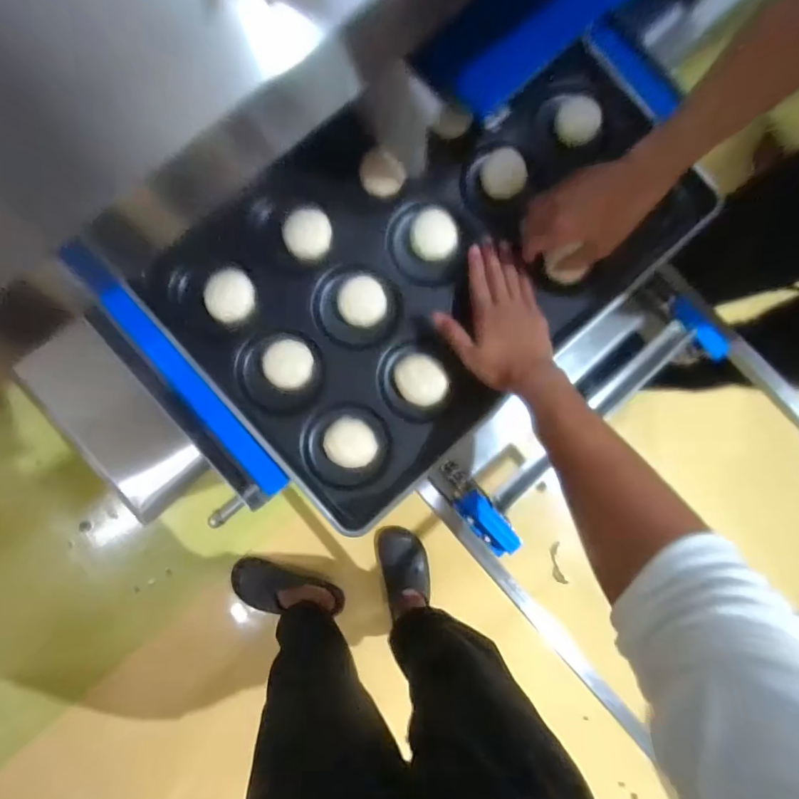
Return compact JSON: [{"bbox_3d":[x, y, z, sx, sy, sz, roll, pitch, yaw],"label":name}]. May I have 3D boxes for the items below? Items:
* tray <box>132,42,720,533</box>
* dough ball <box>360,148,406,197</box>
[{"bbox_3d":[0.032,-0.176,0.564,0.582,0.046,0.381,-42,89,-5],"label":"tray"},{"bbox_3d":[-0.021,-0.266,0.562,0.049,0.031,0.041,29,85,-1],"label":"dough ball"}]

